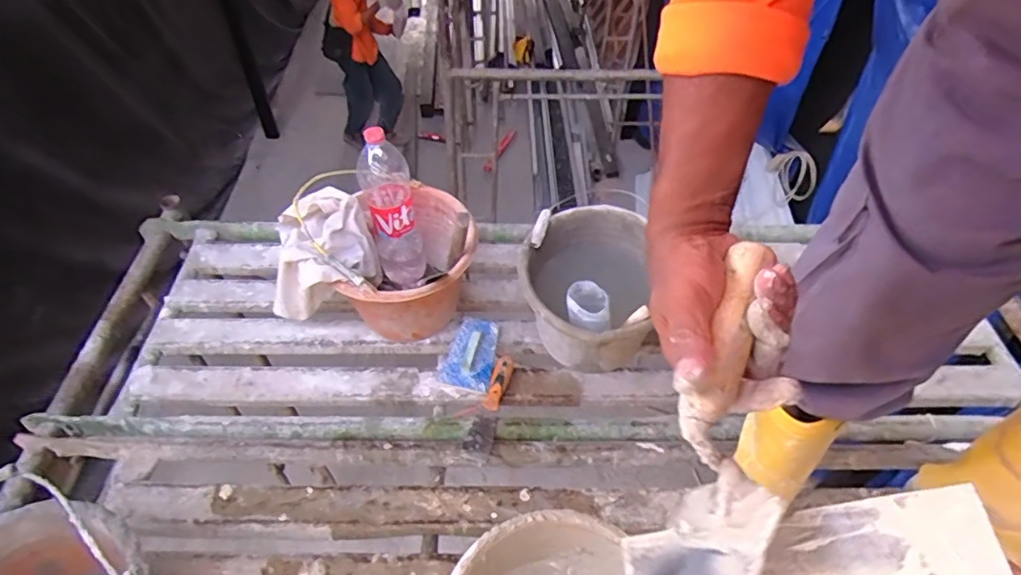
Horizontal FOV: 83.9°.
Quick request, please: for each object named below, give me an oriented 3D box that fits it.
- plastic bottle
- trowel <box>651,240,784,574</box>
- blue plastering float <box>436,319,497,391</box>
[{"bbox_3d":[-0.220,-0.129,1.044,0.094,0.304,0.101,-9,50,-10],"label":"plastic bottle"},{"bbox_3d":[0.124,0.105,0.346,0.055,0.082,0.278,14,72,12],"label":"trowel"},{"bbox_3d":[-0.071,0.116,1.055,0.096,0.038,0.155,11,49,10],"label":"blue plastering float"}]

